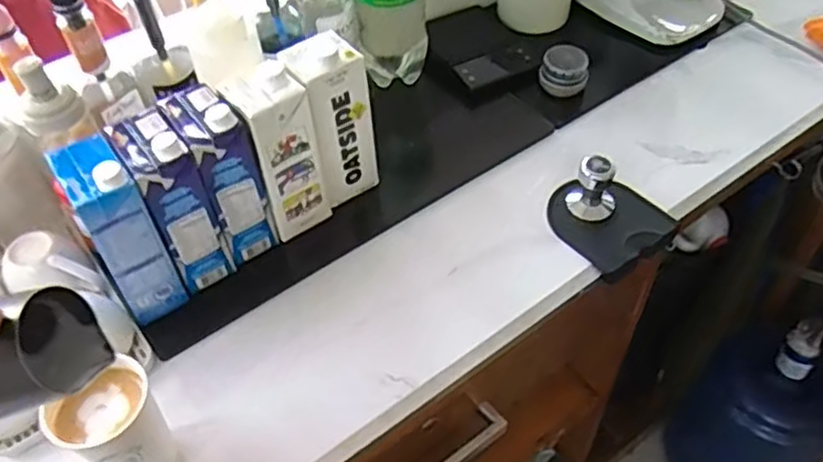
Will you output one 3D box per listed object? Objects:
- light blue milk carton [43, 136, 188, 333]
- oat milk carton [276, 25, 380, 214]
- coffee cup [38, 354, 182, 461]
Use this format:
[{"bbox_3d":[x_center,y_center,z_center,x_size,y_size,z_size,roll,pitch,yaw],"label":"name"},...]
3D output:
[{"bbox_3d":[-0.310,0.001,0.729,0.064,0.188,0.098,-32,56,-23],"label":"light blue milk carton"},{"bbox_3d":[-0.095,-0.137,0.832,0.089,0.194,0.079,-32,55,-23],"label":"oat milk carton"},{"bbox_3d":[-0.266,0.183,0.640,0.083,0.124,0.091,24,55,21],"label":"coffee cup"}]

